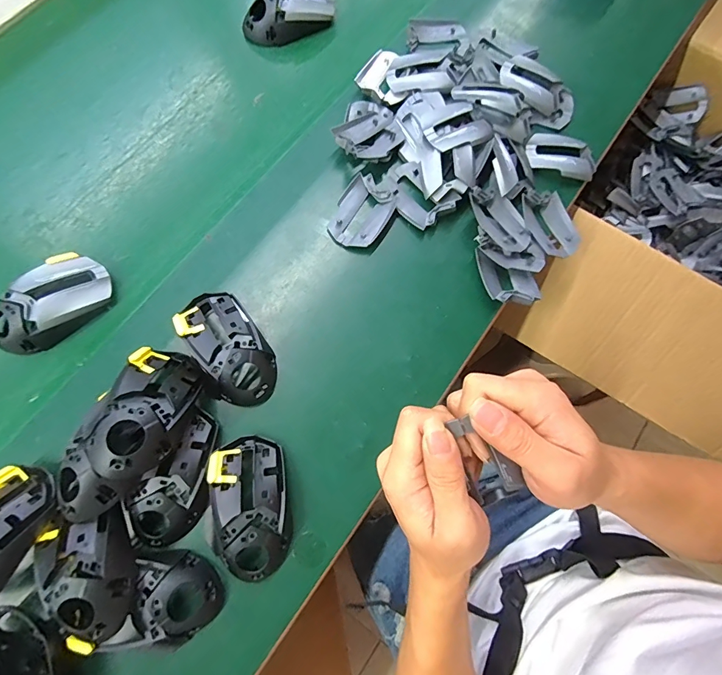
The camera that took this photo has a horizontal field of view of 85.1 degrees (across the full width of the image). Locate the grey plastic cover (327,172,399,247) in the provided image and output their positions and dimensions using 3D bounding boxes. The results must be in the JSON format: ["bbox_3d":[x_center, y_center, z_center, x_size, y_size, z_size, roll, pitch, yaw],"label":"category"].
[{"bbox_3d":[0.000,-0.137,0.434,0.059,0.020,0.079,31,76,6],"label":"grey plastic cover"}]

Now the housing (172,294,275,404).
[{"bbox_3d":[-0.126,0.008,0.379,0.061,0.033,0.118,-33,78,-10],"label":"housing"}]

